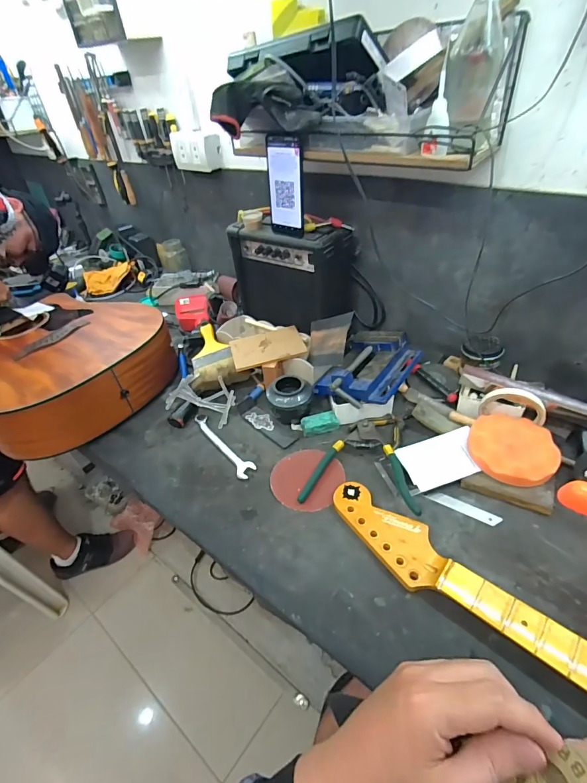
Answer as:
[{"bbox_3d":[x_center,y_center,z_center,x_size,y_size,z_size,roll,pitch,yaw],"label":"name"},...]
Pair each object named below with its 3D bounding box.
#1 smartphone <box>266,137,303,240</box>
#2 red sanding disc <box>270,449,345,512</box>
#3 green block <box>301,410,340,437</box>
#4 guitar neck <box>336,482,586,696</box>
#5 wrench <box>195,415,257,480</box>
[{"bbox_3d":[-0.016,-0.360,0.690,0.078,0.159,0.009,24,47,30],"label":"smartphone"},{"bbox_3d":[0.021,0.138,0.622,0.111,0.005,0.112,-4,40,3],"label":"red sanding disc"},{"bbox_3d":[0.048,0.057,0.701,0.065,0.022,0.036,-10,40,-3],"label":"green block"},{"bbox_3d":[0.296,0.282,0.394,0.653,0.031,0.080,28,51,34],"label":"guitar neck"},{"bbox_3d":[-0.125,0.093,0.698,0.032,0.006,0.182,-28,45,-23],"label":"wrench"}]

